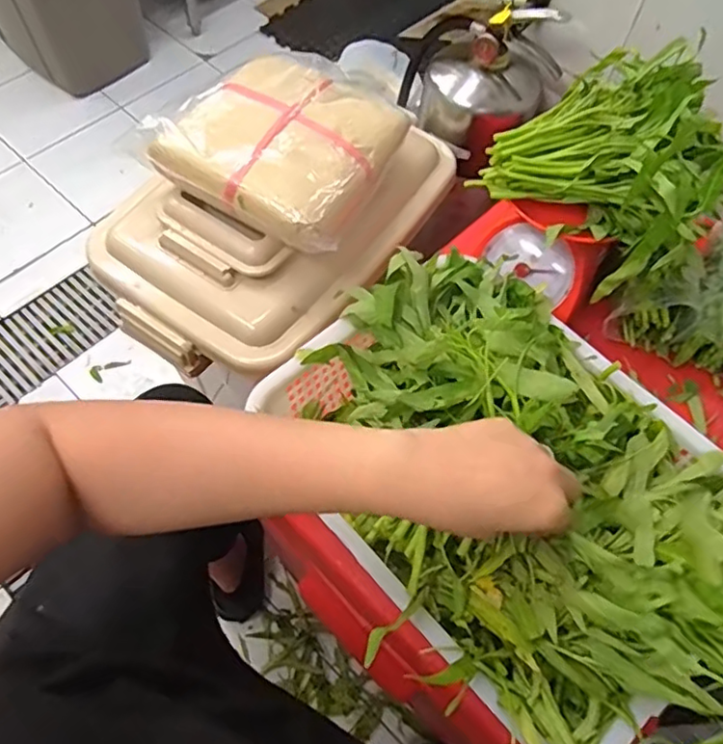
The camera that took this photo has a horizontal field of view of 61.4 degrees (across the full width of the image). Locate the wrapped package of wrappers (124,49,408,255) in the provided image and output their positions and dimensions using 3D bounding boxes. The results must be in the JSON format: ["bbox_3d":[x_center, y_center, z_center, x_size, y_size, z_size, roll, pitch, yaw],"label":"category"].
[{"bbox_3d":[-0.088,-0.286,0.717,0.250,0.050,0.262,29,64,13],"label":"wrapped package of wrappers"}]

